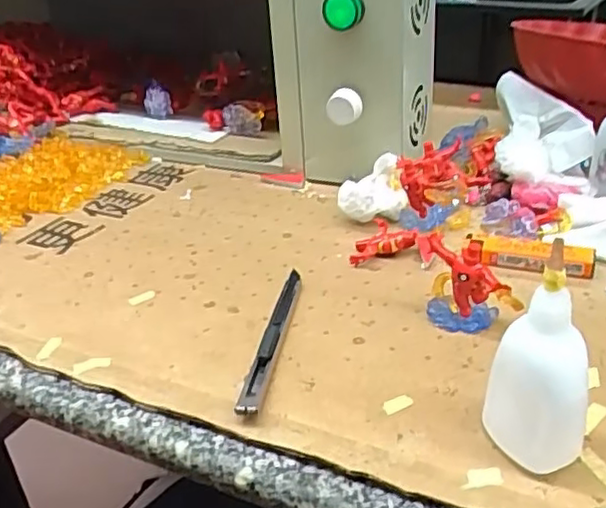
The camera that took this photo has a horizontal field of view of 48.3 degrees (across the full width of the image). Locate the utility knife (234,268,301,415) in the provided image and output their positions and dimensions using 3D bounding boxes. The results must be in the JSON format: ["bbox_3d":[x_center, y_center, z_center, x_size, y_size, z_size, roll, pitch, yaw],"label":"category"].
[{"bbox_3d":[-0.016,0.042,0.384,0.011,0.012,0.137,2,30,10],"label":"utility knife"}]

